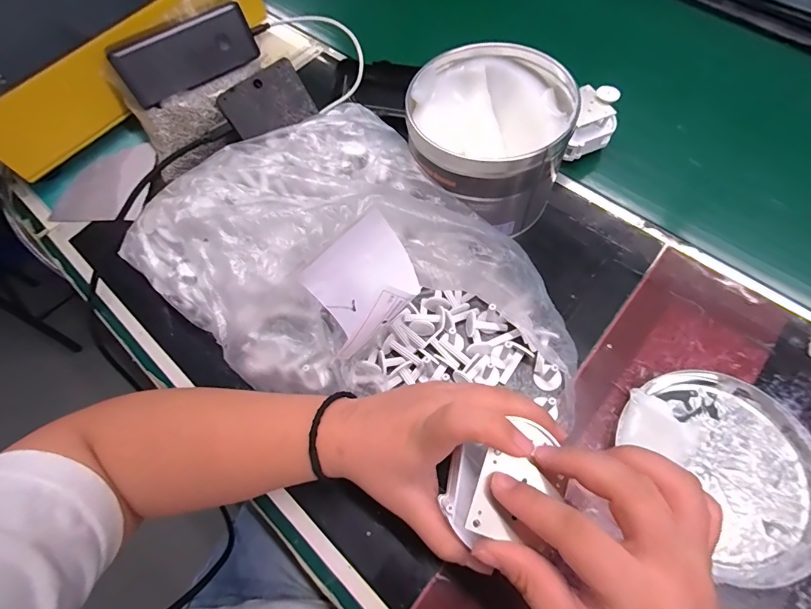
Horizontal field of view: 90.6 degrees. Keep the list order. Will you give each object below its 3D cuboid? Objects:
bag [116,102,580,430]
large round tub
[{"bbox_3d":[-0.035,-0.038,0.311,0.355,0.089,0.239,35,72,17],"label":"bag"},{"bbox_3d":[0.067,-0.133,0.345,0.126,0.098,0.125,0,65,4],"label":"large round tub"}]

